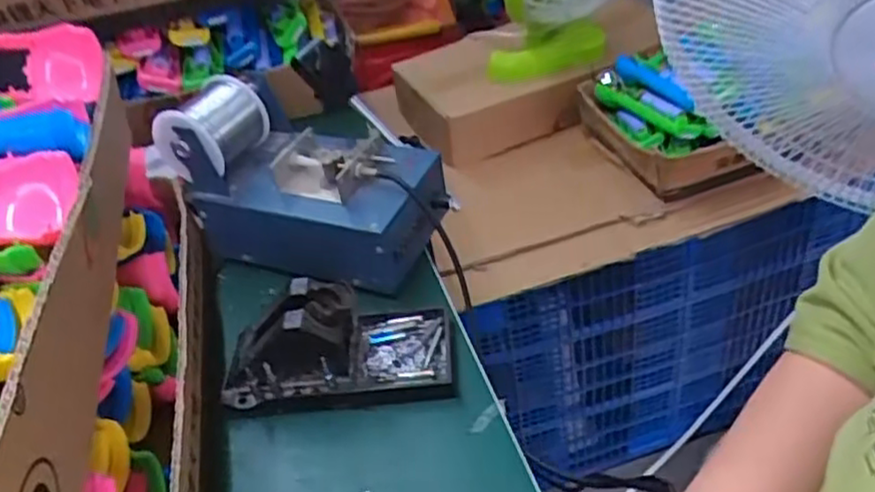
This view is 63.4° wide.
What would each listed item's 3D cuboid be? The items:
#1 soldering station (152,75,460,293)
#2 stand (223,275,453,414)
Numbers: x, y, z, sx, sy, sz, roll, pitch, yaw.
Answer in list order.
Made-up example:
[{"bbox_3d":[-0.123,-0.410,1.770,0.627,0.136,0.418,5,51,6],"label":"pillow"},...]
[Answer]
[{"bbox_3d":[-0.104,-0.055,0.578,0.201,0.141,0.100,11,42,22],"label":"soldering station"},{"bbox_3d":[-0.070,0.064,0.488,0.154,0.077,0.071,-6,38,2],"label":"stand"}]

